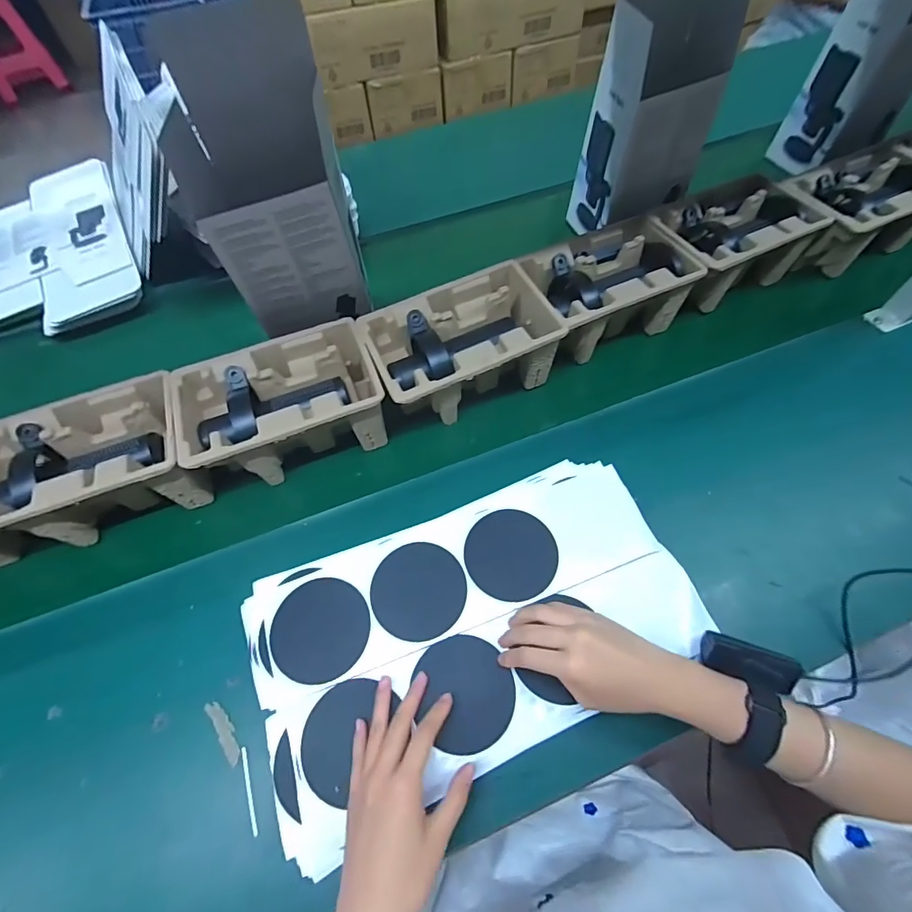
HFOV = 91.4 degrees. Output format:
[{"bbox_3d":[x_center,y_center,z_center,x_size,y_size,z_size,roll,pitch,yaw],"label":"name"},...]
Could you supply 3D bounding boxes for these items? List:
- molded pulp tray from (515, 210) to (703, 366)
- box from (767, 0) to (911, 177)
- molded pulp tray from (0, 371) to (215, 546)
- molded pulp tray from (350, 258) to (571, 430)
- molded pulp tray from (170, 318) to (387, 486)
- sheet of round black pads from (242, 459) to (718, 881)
[{"bbox_3d":[0.204,-0.235,0.636,0.221,0.097,0.148,-23,63,-10],"label":"molded pulp tray"},{"bbox_3d":[0.725,-0.702,0.755,0.150,0.342,0.125,-22,63,-9],"label":"box"},{"bbox_3d":[-0.424,0.014,0.526,0.230,0.099,0.149,-18,60,-8],"label":"molded pulp tray"},{"bbox_3d":[0.007,-0.134,0.591,0.227,0.107,0.147,-23,63,-10],"label":"molded pulp tray"},{"bbox_3d":[-0.209,-0.057,0.559,0.228,0.102,0.146,-21,61,-10],"label":"molded pulp tray"},{"bbox_3d":[0.016,0.162,0.441,0.423,0.035,0.239,-21,62,-9],"label":"sheet of round black pads"}]

